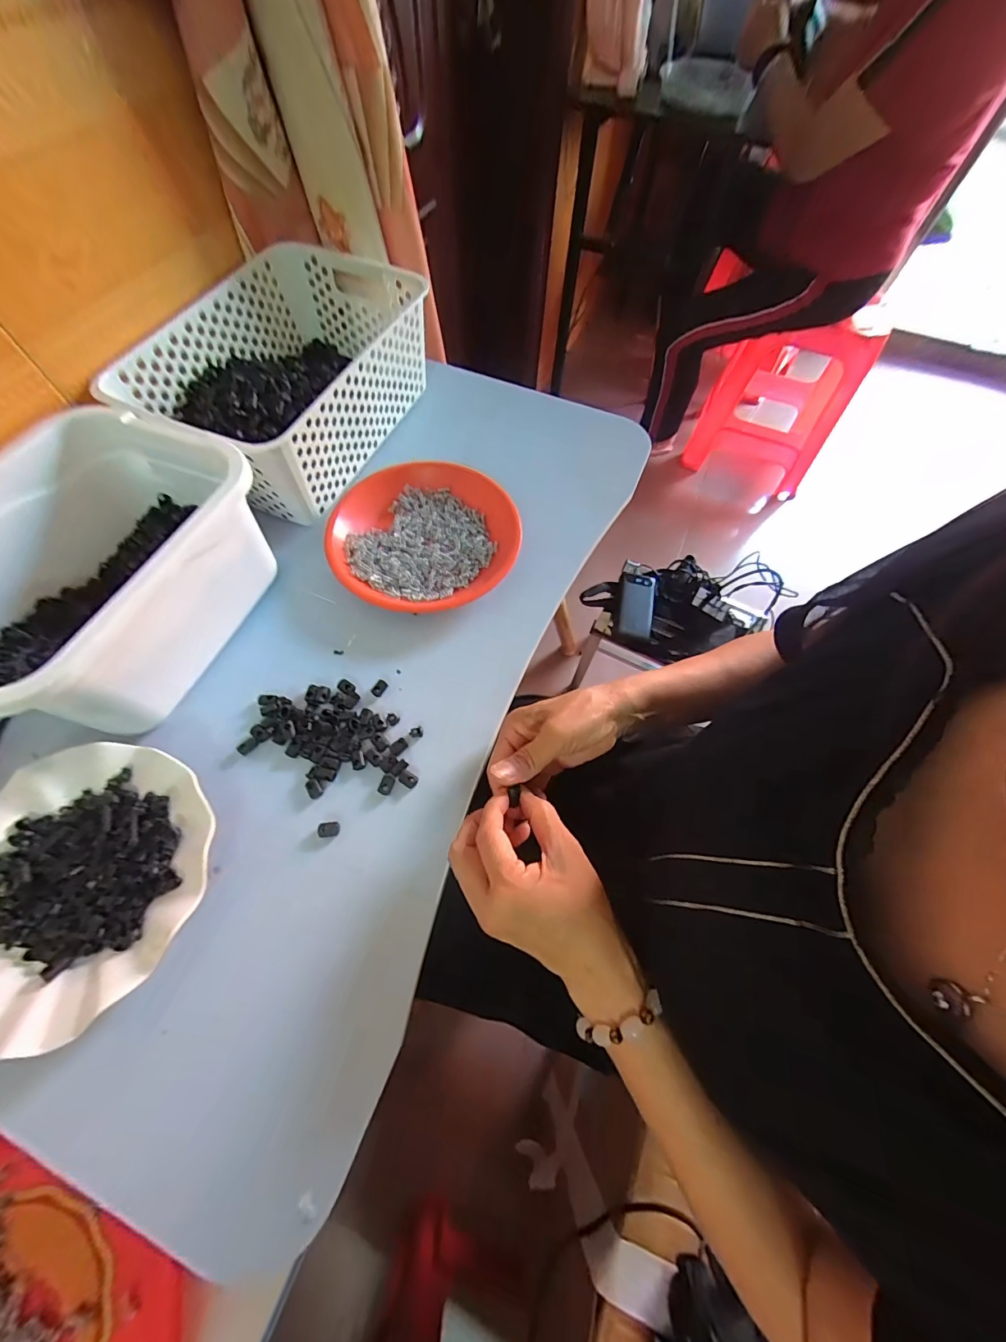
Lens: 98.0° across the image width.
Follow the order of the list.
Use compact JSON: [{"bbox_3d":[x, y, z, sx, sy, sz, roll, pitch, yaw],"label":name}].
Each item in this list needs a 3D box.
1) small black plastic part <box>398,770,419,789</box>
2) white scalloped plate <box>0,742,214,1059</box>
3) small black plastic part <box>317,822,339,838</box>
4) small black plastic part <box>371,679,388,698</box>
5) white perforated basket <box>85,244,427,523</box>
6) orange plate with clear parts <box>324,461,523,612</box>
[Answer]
[{"bbox_3d":[-0.078,0.089,0.360,0.015,0.004,0.011,31,67,12],"label":"small black plastic part"},{"bbox_3d":[-0.302,0.148,0.308,0.177,0.029,0.178,1,65,-2],"label":"white scalloped plate"},{"bbox_3d":[-0.135,0.122,0.339,0.016,0.004,0.011,-5,65,-5],"label":"small black plastic part"},{"bbox_3d":[-0.113,0.016,0.400,0.010,0.004,0.016,29,67,11],"label":"small black plastic part"},{"bbox_3d":[-0.234,-0.322,0.491,0.199,0.108,0.307,23,66,8],"label":"white perforated basket"},{"bbox_3d":[-0.088,-0.145,0.463,0.189,0.030,0.183,1,65,-2],"label":"orange plate with clear parts"}]

